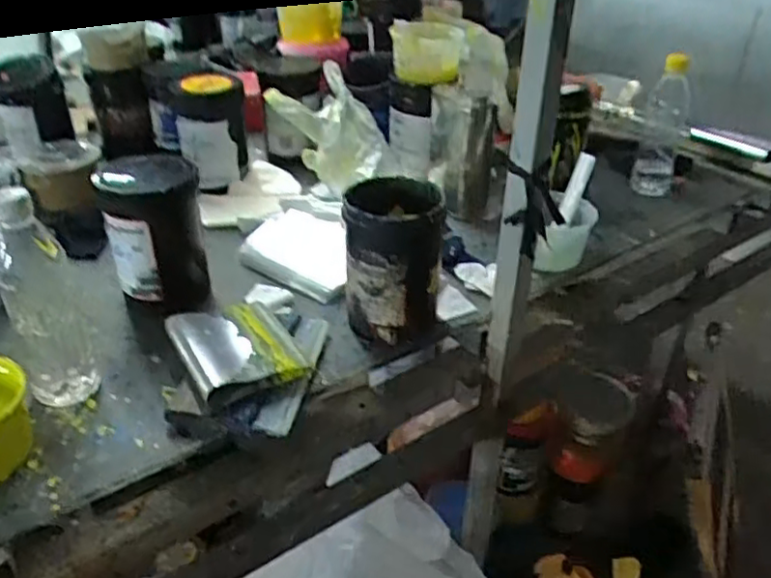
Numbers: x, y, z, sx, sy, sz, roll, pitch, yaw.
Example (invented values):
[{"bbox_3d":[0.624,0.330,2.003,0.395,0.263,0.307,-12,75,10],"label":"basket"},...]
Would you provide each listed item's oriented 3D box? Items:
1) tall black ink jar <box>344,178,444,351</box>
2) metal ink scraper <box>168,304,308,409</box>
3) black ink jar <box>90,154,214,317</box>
[{"bbox_3d":[0.007,-0.035,0.712,0.094,0.157,0.109,2,32,1],"label":"tall black ink jar"},{"bbox_3d":[-0.150,0.053,0.666,0.102,0.026,0.139,-17,36,-27],"label":"metal ink scraper"},{"bbox_3d":[-0.258,-0.062,0.751,0.098,0.160,0.087,-6,33,-11],"label":"black ink jar"}]

